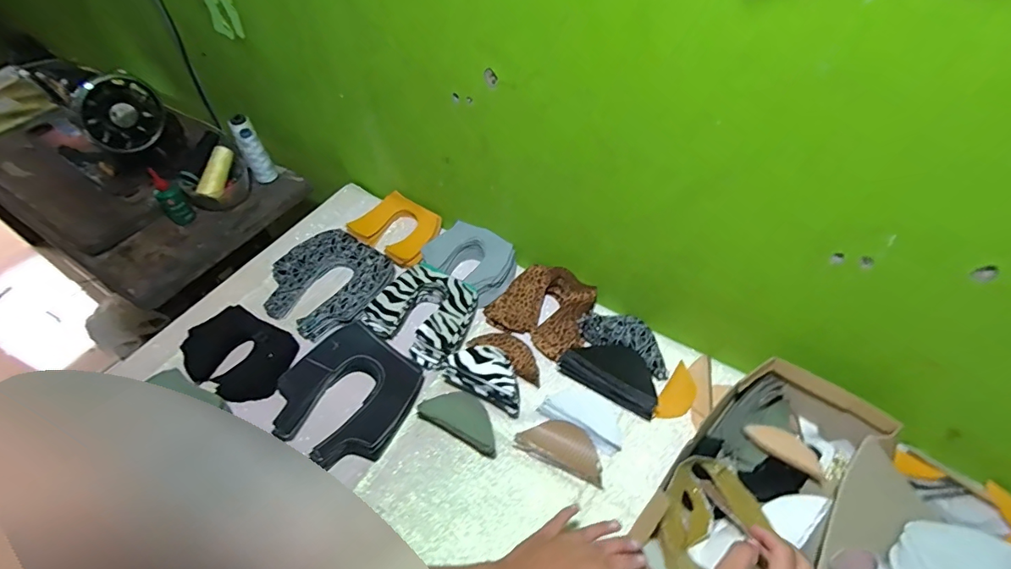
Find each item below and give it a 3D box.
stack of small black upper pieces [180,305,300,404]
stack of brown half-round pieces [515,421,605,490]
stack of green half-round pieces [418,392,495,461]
[{"bbox_3d":[-0.413,0.109,0.734,0.165,0.030,0.122,25,65,13],"label":"stack of small black upper pieces"},{"bbox_3d":[0.079,0.218,0.647,0.121,0.014,0.061,20,54,14],"label":"stack of brown half-round pieces"},{"bbox_3d":[-0.062,0.187,0.661,0.125,0.045,0.055,23,55,17],"label":"stack of green half-round pieces"}]

